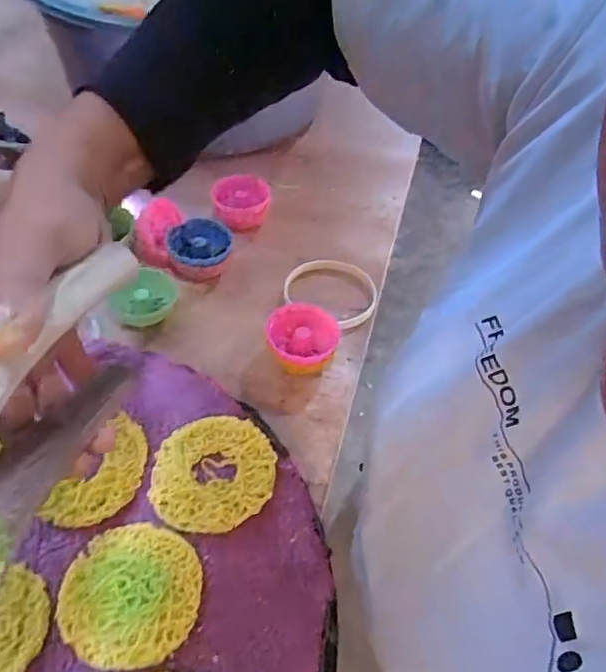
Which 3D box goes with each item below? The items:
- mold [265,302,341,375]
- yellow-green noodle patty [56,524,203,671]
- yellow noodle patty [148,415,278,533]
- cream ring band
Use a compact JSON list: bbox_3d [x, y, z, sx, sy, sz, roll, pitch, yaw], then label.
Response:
[{"bbox_3d":[-0.001,0.005,0.497,0.061,0.035,0.063,3,51,-4],"label":"mold"},{"bbox_3d":[-0.098,0.145,0.326,0.076,0.006,0.076,3,51,-4],"label":"yellow-green noodle patty"},{"bbox_3d":[-0.058,0.088,0.376,0.077,0.008,0.077,7,51,0],"label":"yellow noodle patty"},{"bbox_3d":[0.029,-0.047,0.564,0.090,0.016,0.084,3,51,-4],"label":"cream ring band"}]

